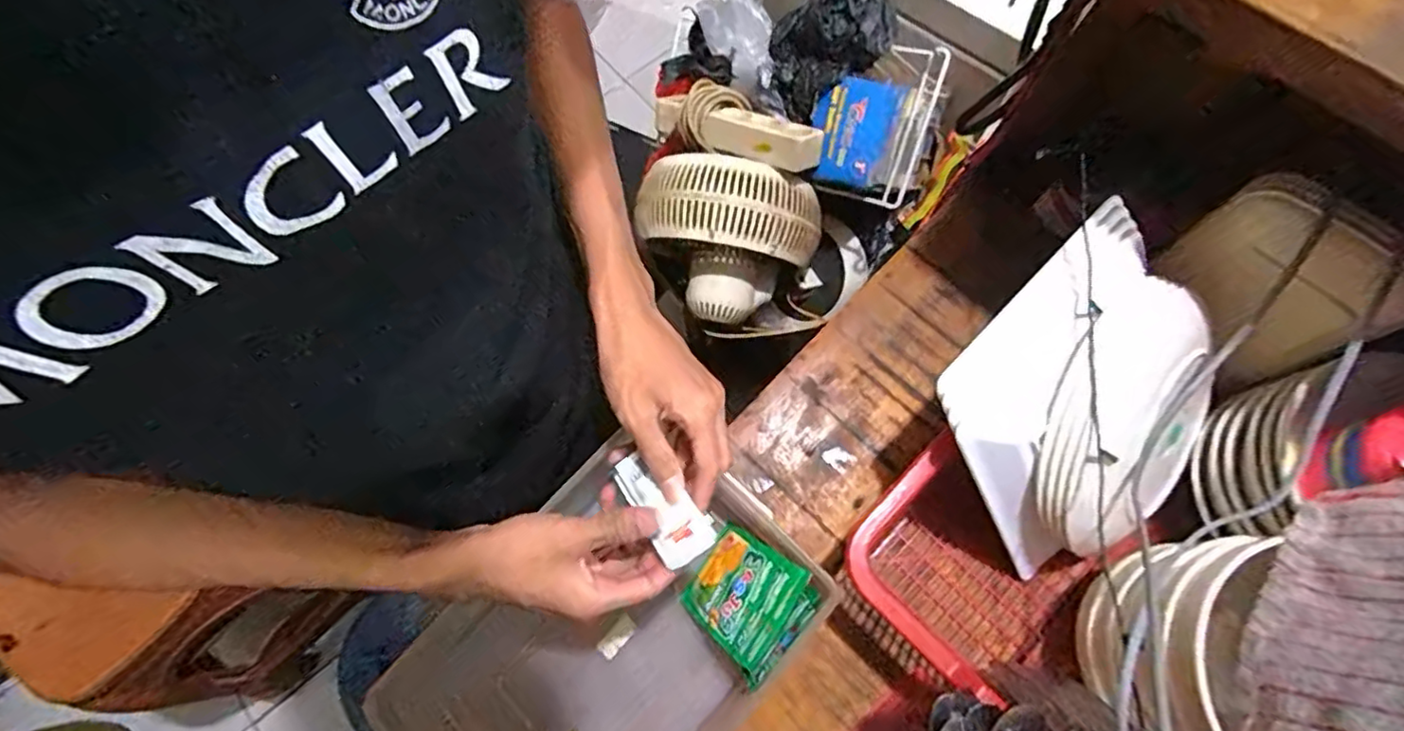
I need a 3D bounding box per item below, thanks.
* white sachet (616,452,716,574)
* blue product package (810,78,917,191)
[{"bbox_3d":[-0.029,0.090,0.396,0.034,0.019,0.079,-42,64,-11],"label":"white sachet"},{"bbox_3d":[0.176,-0.270,0.728,0.099,0.024,0.116,18,112,12],"label":"blue product package"}]

